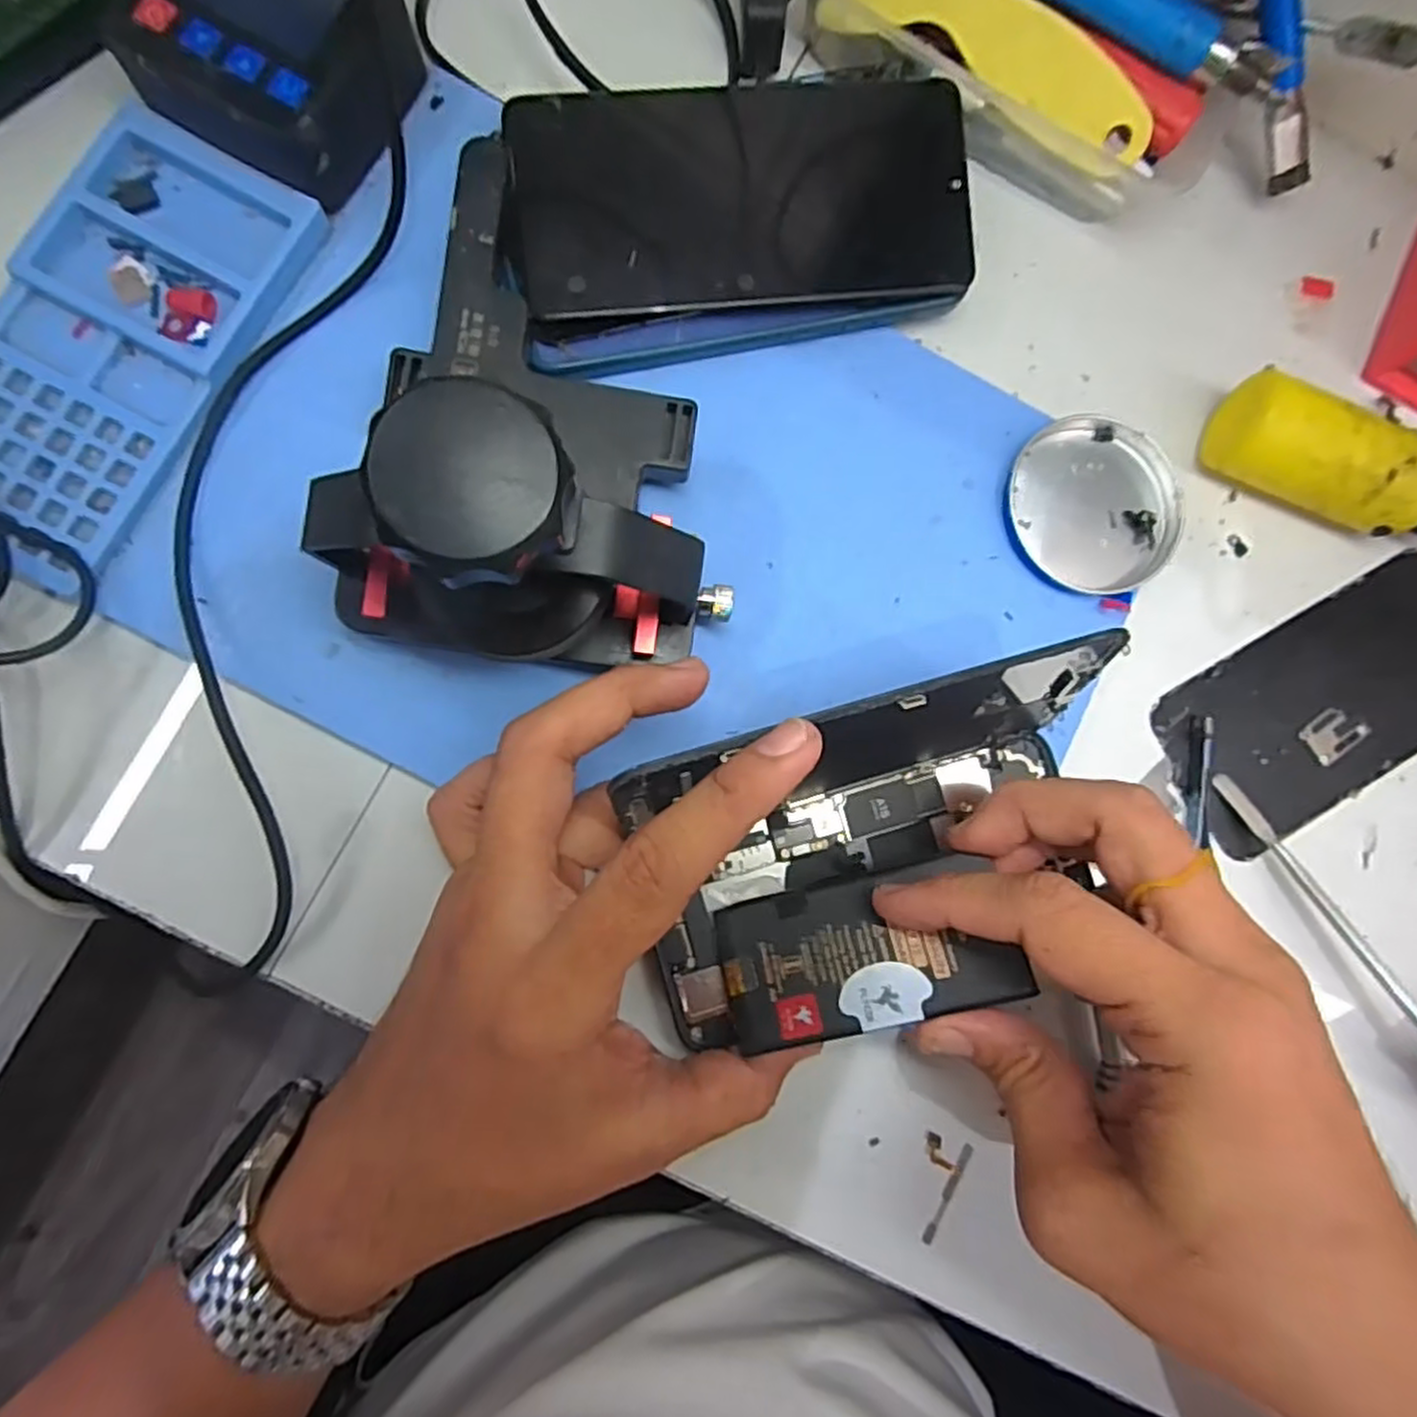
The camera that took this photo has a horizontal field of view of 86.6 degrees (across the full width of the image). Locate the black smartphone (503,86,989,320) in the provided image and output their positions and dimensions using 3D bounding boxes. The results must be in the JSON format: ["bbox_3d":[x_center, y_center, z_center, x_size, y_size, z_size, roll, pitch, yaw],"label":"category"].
[{"bbox_3d":[0.013,-0.180,0.262,0.157,0.011,0.076,-7,92,-7],"label":"black smartphone"}]

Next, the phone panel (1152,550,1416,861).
[{"bbox_3d":[0.241,-0.004,0.287,0.150,0.005,0.068,-27,89,-9],"label":"phone panel"}]

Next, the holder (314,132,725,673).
[{"bbox_3d":[-0.041,-0.095,0.213,0.107,0.094,0.158,5,84,-7],"label":"holder"}]

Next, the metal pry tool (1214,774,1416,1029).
[{"bbox_3d":[0.232,0.093,0.258,0.007,0.008,0.162,-30,74,-9],"label":"metal pry tool"}]

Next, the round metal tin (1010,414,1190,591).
[{"bbox_3d":[0.142,-0.076,0.279,0.061,0.014,0.063,1,85,-8],"label":"round metal tin"}]

